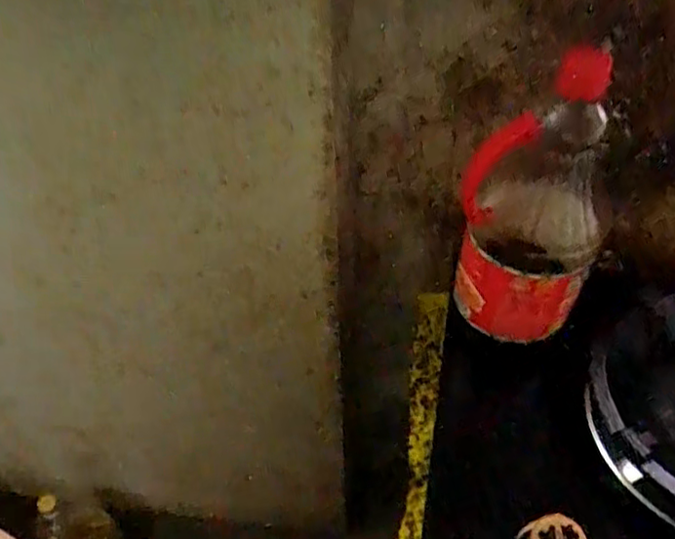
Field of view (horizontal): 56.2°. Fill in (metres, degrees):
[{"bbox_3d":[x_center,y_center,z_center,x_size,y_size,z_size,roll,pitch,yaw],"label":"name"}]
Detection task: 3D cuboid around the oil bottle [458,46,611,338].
[{"bbox_3d":[0.157,-0.042,0.512,0.095,0.238,0.083,-13,49,-9],"label":"oil bottle"}]

